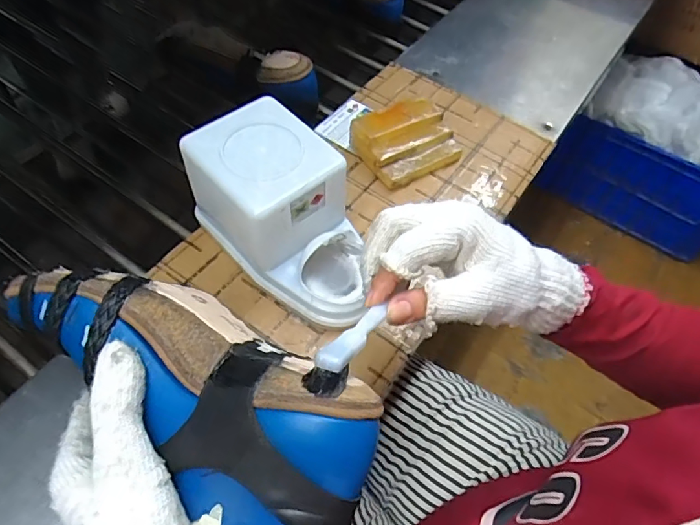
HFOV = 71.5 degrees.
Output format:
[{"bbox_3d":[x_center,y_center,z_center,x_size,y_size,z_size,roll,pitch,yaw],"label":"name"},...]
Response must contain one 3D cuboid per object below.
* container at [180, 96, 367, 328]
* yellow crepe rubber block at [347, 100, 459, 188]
[{"bbox_3d":[-0.048,-0.037,0.415,0.095,0.104,0.176,-38,67,-25],"label":"container"},{"bbox_3d":[0.063,-0.131,0.526,0.105,0.045,0.079,-24,61,-19],"label":"yellow crepe rubber block"}]

